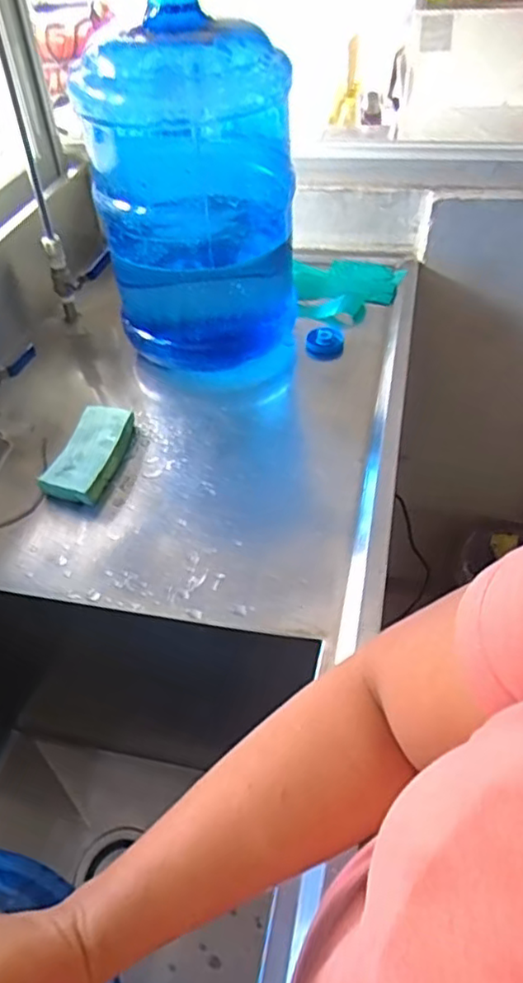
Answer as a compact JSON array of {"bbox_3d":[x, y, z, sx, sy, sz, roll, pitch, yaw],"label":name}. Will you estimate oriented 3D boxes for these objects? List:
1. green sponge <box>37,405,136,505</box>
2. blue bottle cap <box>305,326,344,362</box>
[{"bbox_3d":[-0.210,-0.048,0.795,0.072,0.032,0.148,8,46,11],"label":"green sponge"},{"bbox_3d":[0.094,-0.221,0.960,0.057,0.028,0.058,-2,45,2],"label":"blue bottle cap"}]

